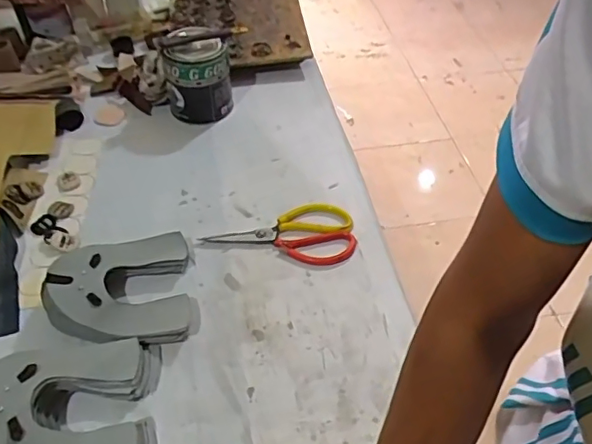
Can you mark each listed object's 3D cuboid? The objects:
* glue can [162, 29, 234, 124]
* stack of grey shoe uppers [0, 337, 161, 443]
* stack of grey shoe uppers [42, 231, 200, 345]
[{"bbox_3d":[-0.167,-0.248,0.942,0.107,0.127,0.099,-10,47,-9],"label":"glue can"},{"bbox_3d":[-0.236,0.189,0.574,0.173,0.073,0.156,-6,47,-6],"label":"stack of grey shoe uppers"},{"bbox_3d":[-0.217,0.081,0.686,0.173,0.055,0.159,-11,48,-10],"label":"stack of grey shoe uppers"}]

